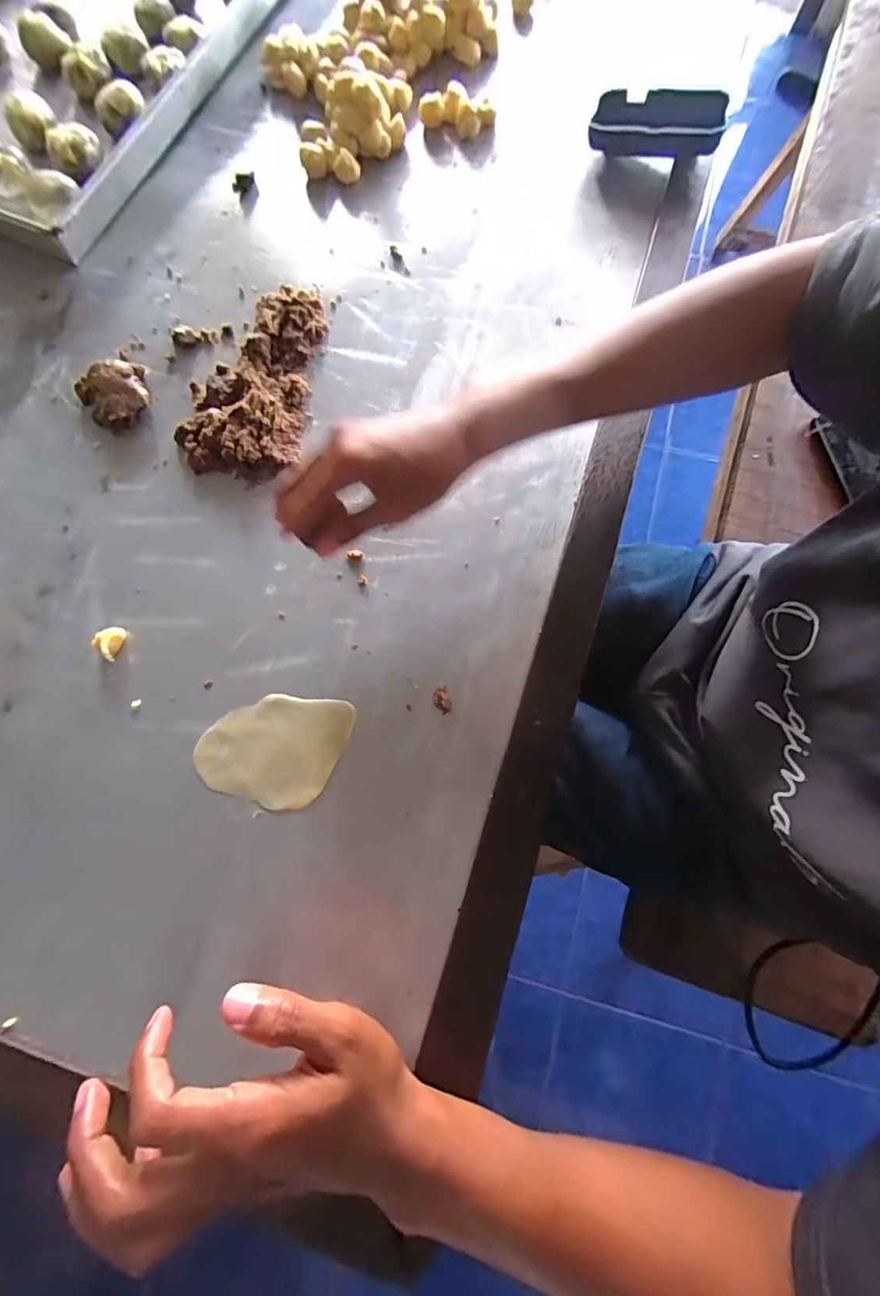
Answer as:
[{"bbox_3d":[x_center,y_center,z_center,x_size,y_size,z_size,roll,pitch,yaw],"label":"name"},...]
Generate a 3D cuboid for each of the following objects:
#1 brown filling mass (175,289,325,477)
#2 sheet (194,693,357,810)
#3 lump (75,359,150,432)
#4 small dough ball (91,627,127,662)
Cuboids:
[{"bbox_3d":[-0.148,-0.218,0.382,0.091,0.023,0.165,7,78,3],"label":"brown filling mass"},{"bbox_3d":[-0.112,0.068,0.326,0.099,0.004,0.071,6,78,3],"label":"sheet"},{"bbox_3d":[-0.257,-0.201,0.382,0.051,0.020,0.051,0,78,1],"label":"lump"},{"bbox_3d":[-0.234,-0.005,0.341,0.014,0.011,0.023,27,80,7],"label":"small dough ball"}]

